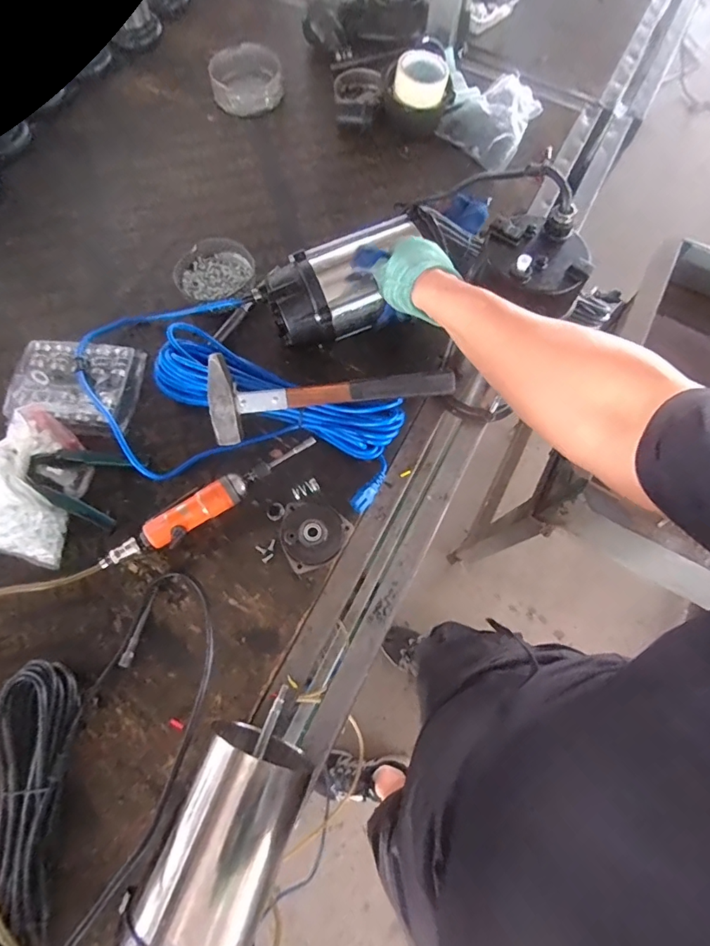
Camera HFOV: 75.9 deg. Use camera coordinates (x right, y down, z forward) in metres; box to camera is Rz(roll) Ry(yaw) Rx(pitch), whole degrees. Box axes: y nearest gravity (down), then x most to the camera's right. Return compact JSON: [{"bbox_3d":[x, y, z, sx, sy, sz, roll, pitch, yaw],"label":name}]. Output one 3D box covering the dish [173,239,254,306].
[{"bbox_3d":[-0.228,-0.329,0.749,0.126,0.040,0.120,1,70,-1],"label":"dish"}]

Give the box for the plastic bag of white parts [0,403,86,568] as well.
[{"bbox_3d":[-0.449,0.006,0.615,0.168,0.062,0.194,18,70,5],"label":"plastic bag of white parts"}]

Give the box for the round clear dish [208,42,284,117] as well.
[{"bbox_3d":[-0.212,-0.776,0.902,0.144,0.058,0.126,-9,70,-5],"label":"round clear dish"}]

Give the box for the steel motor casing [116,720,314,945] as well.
[{"bbox_3d":[-0.137,0.385,0.432,0.128,0.104,0.251,25,57,7],"label":"steel motor casing"}]

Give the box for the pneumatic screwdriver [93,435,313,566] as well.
[{"bbox_3d":[-0.191,0.039,0.624,0.311,0.043,0.045,-33,74,-13],"label":"pneumatic screwdriver"}]

